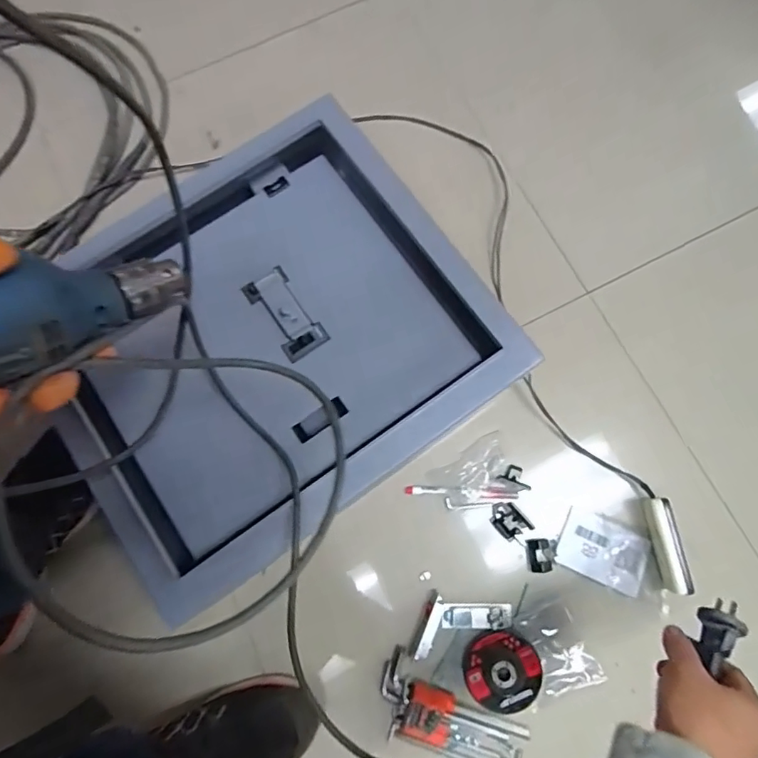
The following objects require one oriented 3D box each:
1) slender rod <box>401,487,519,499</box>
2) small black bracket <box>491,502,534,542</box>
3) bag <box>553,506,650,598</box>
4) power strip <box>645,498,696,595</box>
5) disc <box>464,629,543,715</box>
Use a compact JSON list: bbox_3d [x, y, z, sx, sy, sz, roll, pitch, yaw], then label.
[{"bbox_3d":[0.102,0.142,0.641,0.136,0.009,0.012,3,77,1],"label":"slender rod"},{"bbox_3d":[0.161,0.176,0.632,0.033,0.027,0.045,-38,80,-8],"label":"small black bracket"},{"bbox_3d":[0.276,0.208,0.622,0.105,0.012,0.074,22,75,12],"label":"bag"},{"bbox_3d":[0.341,0.197,0.606,0.021,0.041,0.106,-5,77,-1],"label":"power strip"},{"bbox_3d":[0.145,0.343,0.597,0.086,0.004,0.084,-2,77,7],"label":"disc"}]

